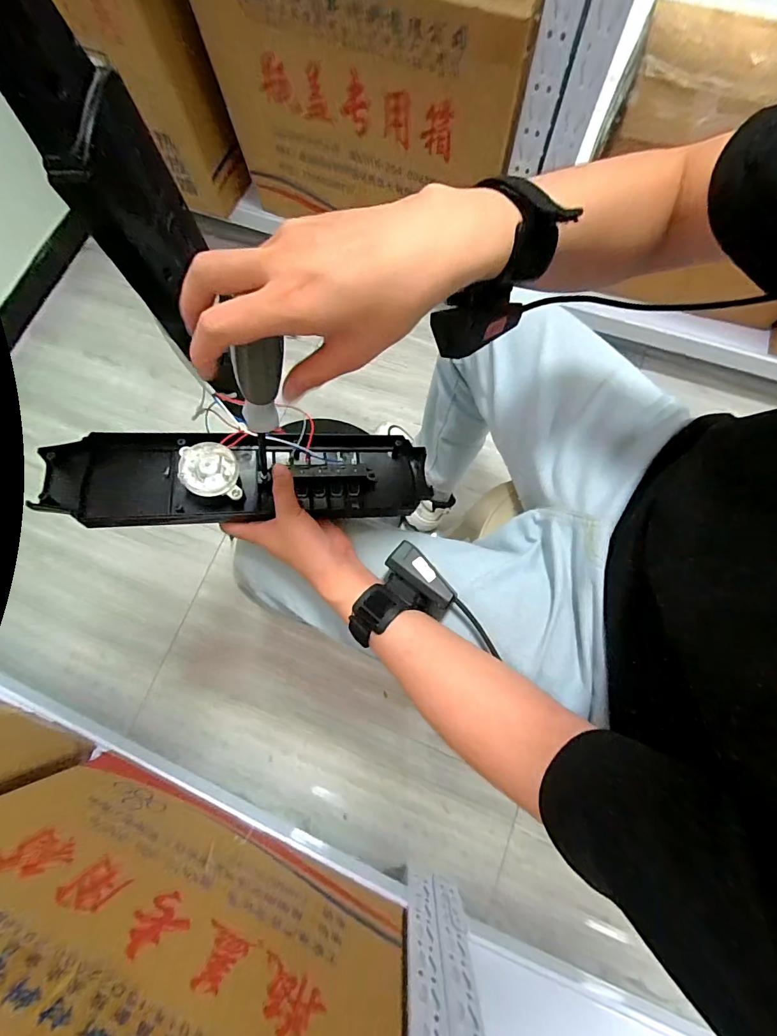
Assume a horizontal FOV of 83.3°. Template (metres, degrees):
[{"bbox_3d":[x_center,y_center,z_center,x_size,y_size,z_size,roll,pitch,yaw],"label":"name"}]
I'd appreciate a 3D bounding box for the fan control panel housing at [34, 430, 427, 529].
[{"bbox_3d":[-0.135,-0.043,0.437,0.352,0.042,0.095,-3,75,-15],"label":"fan control panel housing"}]

